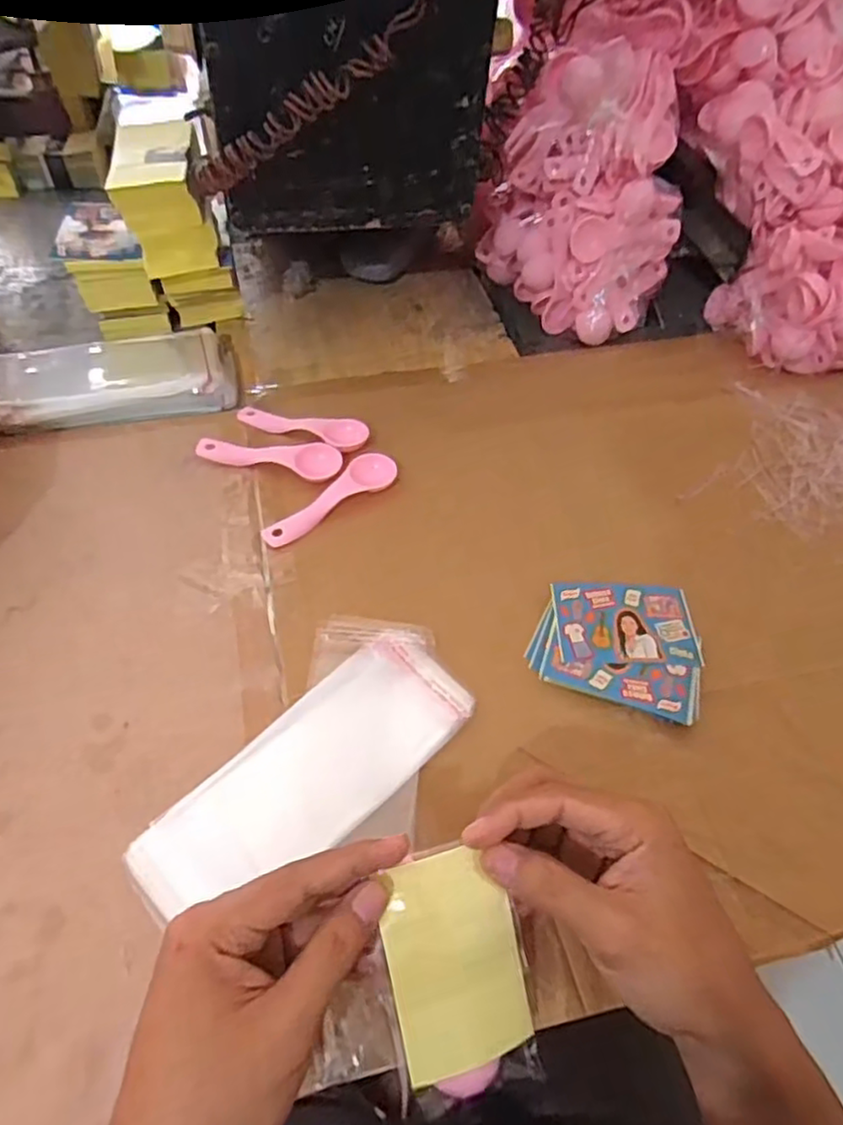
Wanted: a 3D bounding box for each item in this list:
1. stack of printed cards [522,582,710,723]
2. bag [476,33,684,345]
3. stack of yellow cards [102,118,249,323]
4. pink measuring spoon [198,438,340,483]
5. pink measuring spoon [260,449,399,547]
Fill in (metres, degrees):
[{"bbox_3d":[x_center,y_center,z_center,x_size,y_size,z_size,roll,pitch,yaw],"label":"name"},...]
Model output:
[{"bbox_3d":[0.129,0.048,0.430,0.103,0.008,0.091,19,57,8],"label":"stack of printed cards"},{"bbox_3d":[0.148,-0.329,0.603,0.174,0.199,0.140,17,54,9],"label":"bag"},{"bbox_3d":[-0.209,-0.277,0.577,0.081,0.159,0.071,-12,55,-12],"label":"stack of yellow cards"},{"bbox_3d":[-0.117,-0.084,0.515,0.114,0.013,0.034,13,56,5],"label":"pink measuring spoon"},{"bbox_3d":[-0.066,-0.047,0.486,0.110,0.009,0.030,-35,65,-24],"label":"pink measuring spoon"}]

